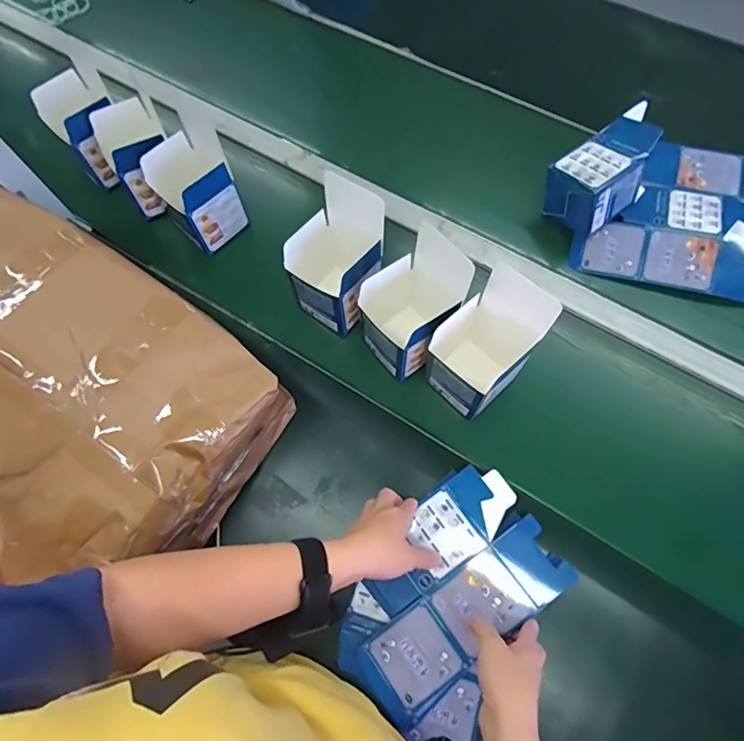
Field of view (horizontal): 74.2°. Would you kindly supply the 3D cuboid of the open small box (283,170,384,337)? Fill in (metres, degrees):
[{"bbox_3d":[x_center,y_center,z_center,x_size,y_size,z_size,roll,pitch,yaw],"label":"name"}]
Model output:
[{"bbox_3d":[-0.043,-0.136,0.623,0.105,0.172,0.121,34,72,16],"label":"open small box"}]

